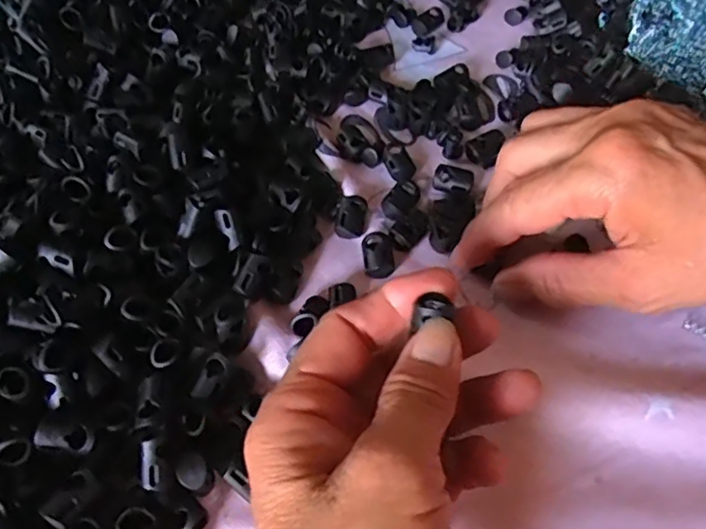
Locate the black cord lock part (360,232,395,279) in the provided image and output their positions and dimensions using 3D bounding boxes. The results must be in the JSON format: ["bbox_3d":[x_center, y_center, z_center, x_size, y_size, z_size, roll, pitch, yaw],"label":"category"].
[{"bbox_3d":[0.012,-0.004,0.281,0.014,0.009,0.020,-6,56,-3],"label":"black cord lock part"}]

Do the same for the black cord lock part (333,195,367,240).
[{"bbox_3d":[-0.002,-0.023,0.292,0.016,0.009,0.021,3,56,3],"label":"black cord lock part"}]

